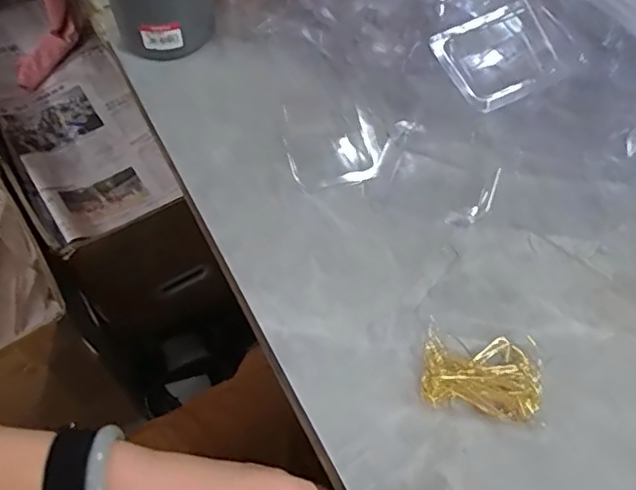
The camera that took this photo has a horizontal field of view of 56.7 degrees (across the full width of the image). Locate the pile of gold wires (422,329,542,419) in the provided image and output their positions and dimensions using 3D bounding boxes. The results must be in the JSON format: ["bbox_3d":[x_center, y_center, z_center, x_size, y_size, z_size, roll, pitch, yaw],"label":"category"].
[{"bbox_3d":[0.102,0.082,0.373,0.070,0.016,0.048,8,61,3],"label":"pile of gold wires"}]

